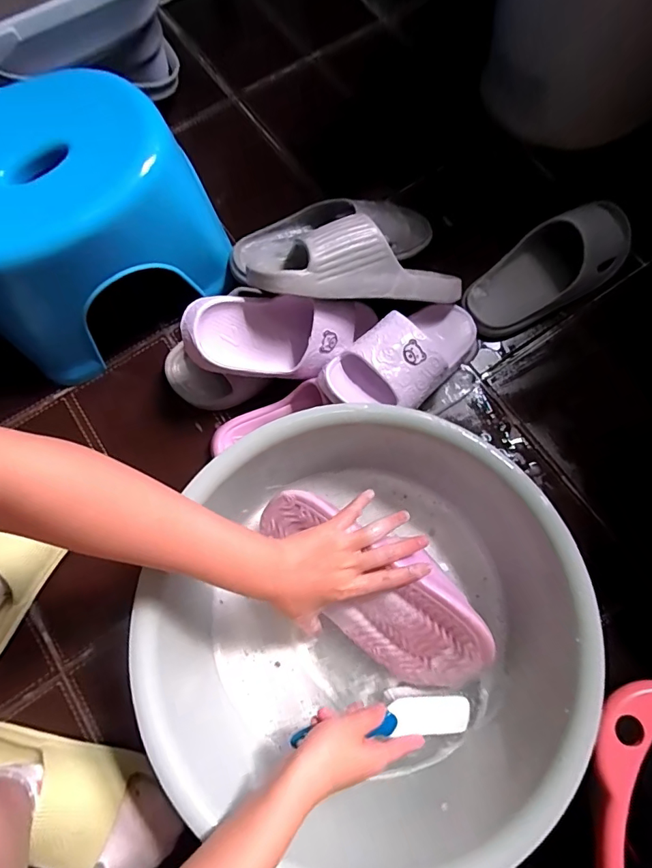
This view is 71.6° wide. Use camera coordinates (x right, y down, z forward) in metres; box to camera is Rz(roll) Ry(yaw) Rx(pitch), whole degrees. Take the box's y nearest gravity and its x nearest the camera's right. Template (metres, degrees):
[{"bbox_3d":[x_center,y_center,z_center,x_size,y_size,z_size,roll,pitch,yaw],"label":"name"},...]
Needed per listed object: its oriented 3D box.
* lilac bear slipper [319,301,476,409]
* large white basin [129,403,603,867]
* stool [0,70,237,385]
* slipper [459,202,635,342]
[{"bbox_3d":[0.104,-0.094,0.527,0.238,0.065,0.099,-30,74,-30],"label":"lilac bear slipper"},{"bbox_3d":[0.054,0.175,0.466,0.344,0.185,0.381,-29,75,-6],"label":"large white basin"},{"bbox_3d":[-0.287,-0.254,0.540,0.287,0.179,0.223,-35,76,-8],"label":"stool"},{"bbox_3d":[0.304,-0.225,0.602,0.258,0.061,0.102,-30,75,-7],"label":"slipper"}]

